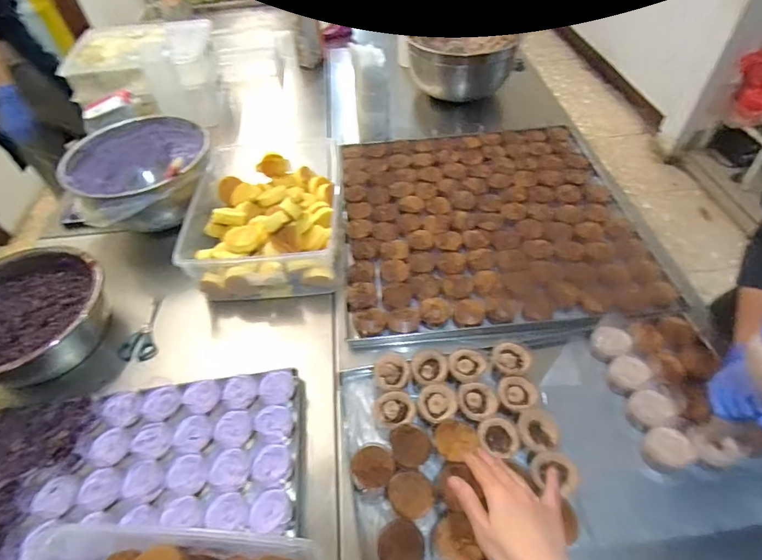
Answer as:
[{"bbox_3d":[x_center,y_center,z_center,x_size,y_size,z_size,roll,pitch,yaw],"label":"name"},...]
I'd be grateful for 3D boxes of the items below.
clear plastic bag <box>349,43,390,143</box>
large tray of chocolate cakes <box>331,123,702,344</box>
[{"bbox_3d":[-0.025,-0.453,1.084,0.085,0.204,0.076,-1,50,3],"label":"clear plastic bag"},{"bbox_3d":[0.226,-0.138,0.945,0.610,0.041,0.585,-4,51,-3],"label":"large tray of chocolate cakes"}]

